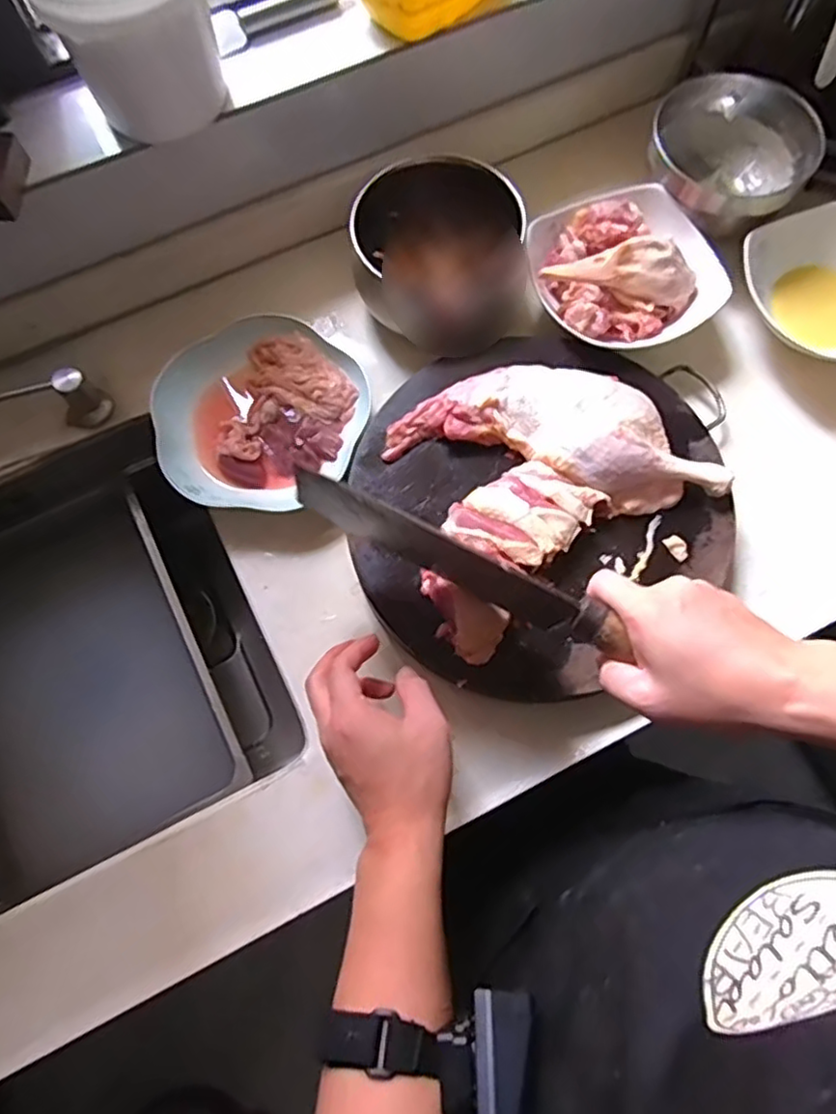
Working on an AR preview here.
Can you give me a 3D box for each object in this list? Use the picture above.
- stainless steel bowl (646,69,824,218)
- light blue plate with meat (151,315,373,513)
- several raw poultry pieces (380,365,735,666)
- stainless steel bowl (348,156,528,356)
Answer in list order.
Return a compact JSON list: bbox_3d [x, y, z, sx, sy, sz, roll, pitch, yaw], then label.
[{"bbox_3d":[0.303,-0.390,0.651,0.146,0.081,0.145,0,72,1],"label":"stainless steel bowl"},{"bbox_3d":[-0.143,-0.129,0.612,0.186,0.042,0.188,0,72,1],"label":"light blue plate with meat"},{"bbox_3d":[0.091,-0.071,0.549,0.255,0.045,0.203,-33,74,-9],"label":"several raw poultry pieces"},{"bbox_3d":[0.018,-0.292,0.627,0.151,0.082,0.172,-5,72,0],"label":"stainless steel bowl"}]

